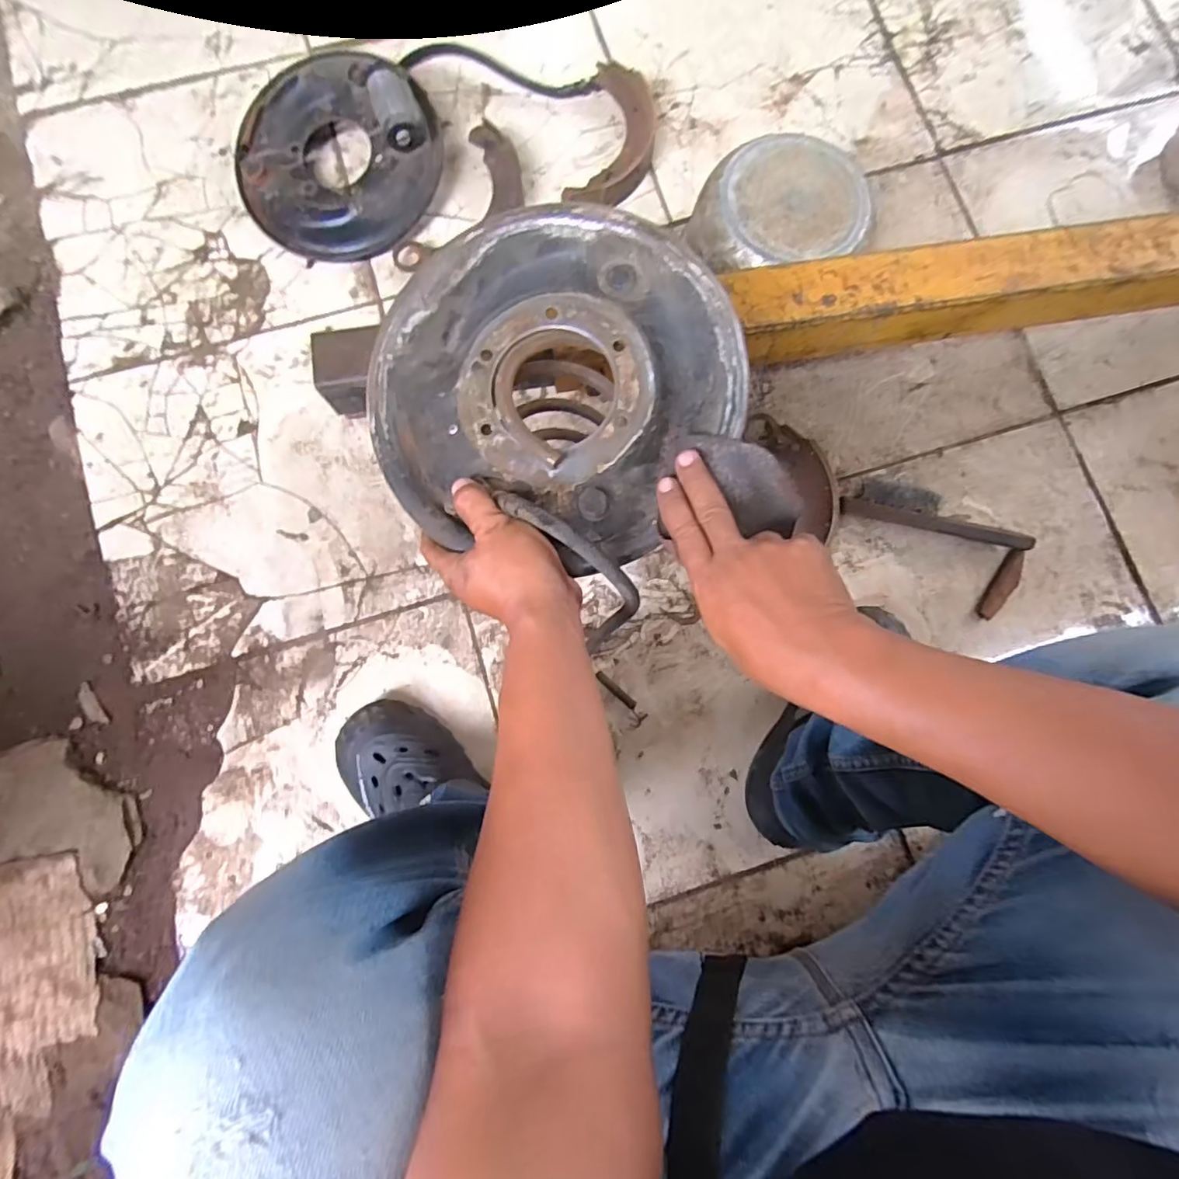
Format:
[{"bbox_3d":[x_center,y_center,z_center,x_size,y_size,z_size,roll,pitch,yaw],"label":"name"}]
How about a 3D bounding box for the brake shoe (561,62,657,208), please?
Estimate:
[{"bbox_3d":[0.034,-0.602,0.770,0.102,0.036,0.214,16,83,0],"label":"brake shoe"}]

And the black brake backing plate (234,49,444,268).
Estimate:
[{"bbox_3d":[-0.329,-0.575,0.737,0.260,0.082,0.260,0,84,-1],"label":"black brake backing plate"}]

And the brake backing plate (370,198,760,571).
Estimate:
[{"bbox_3d":[-0.032,-0.148,0.405,0.251,0.062,0.256,0,84,-1],"label":"brake backing plate"}]

